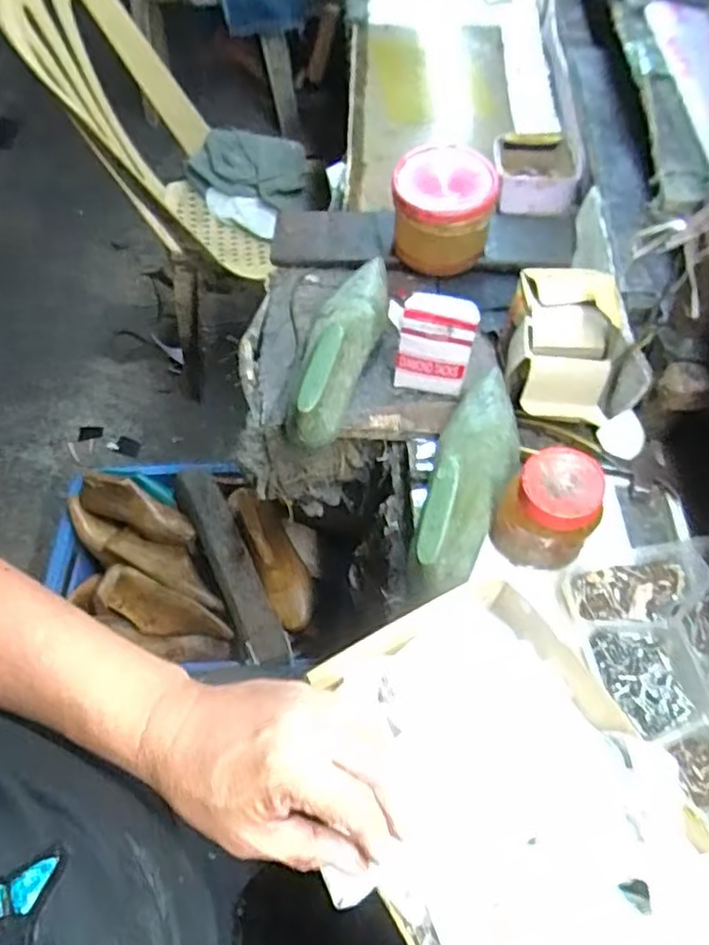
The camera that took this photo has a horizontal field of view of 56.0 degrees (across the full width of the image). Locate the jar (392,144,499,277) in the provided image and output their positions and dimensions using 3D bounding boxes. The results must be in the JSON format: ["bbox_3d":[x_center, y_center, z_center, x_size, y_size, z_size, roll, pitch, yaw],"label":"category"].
[{"bbox_3d":[0.103,-0.300,0.792,0.111,0.120,0.110,-2,60,3],"label":"jar"}]

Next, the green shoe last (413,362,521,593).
[{"bbox_3d":[0.110,-0.006,0.621,0.076,0.069,0.258,13,61,11],"label":"green shoe last"}]

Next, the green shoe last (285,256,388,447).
[{"bbox_3d":[-0.016,-0.144,0.724,0.081,0.084,0.248,8,61,9],"label":"green shoe last"}]

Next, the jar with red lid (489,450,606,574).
[{"bbox_3d":[0.168,0.036,0.594,0.079,0.109,0.072,-2,60,3],"label":"jar with red lid"}]

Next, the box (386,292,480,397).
[{"bbox_3d":[0.081,-0.136,0.697,0.086,0.110,0.047,4,60,6],"label":"box"}]

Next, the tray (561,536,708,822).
[{"bbox_3d":[0.302,0.167,0.571,0.190,0.033,0.211,-12,60,-3],"label":"tray"}]

